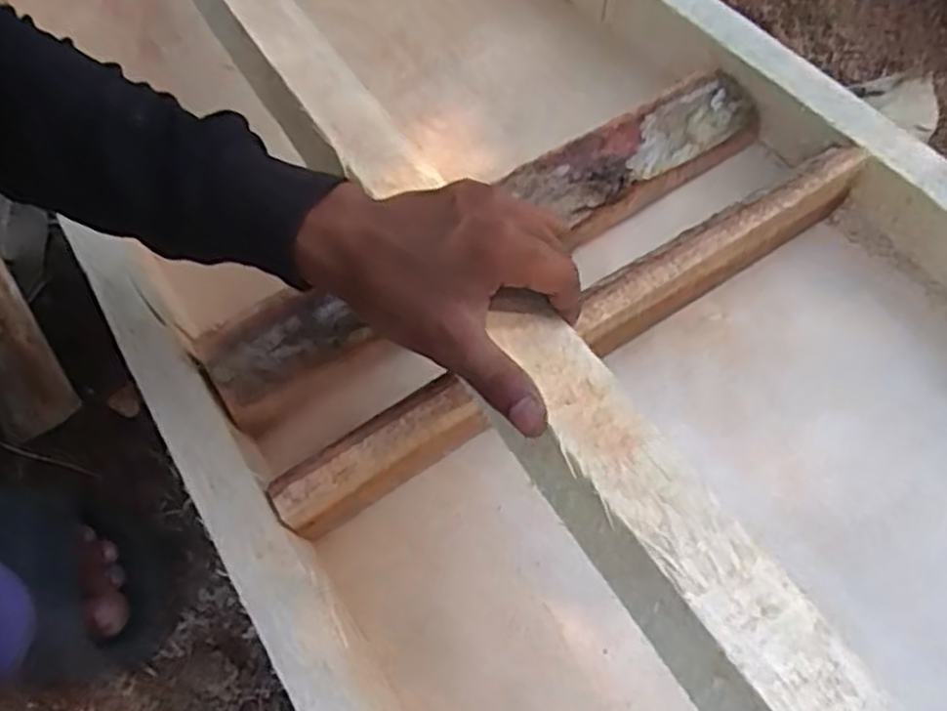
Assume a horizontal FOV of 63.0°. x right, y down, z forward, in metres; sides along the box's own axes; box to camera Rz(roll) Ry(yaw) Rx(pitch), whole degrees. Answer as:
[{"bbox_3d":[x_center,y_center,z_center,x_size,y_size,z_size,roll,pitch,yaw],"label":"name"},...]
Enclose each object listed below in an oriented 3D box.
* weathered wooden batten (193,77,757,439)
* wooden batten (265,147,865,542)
[{"bbox_3d":[0.021,-0.082,0.535,0.428,0.061,0.062,-30,67,-13],"label":"weathered wooden batten"},{"bbox_3d":[0.069,-0.014,0.484,0.423,0.068,0.028,-30,67,-13],"label":"wooden batten"}]

